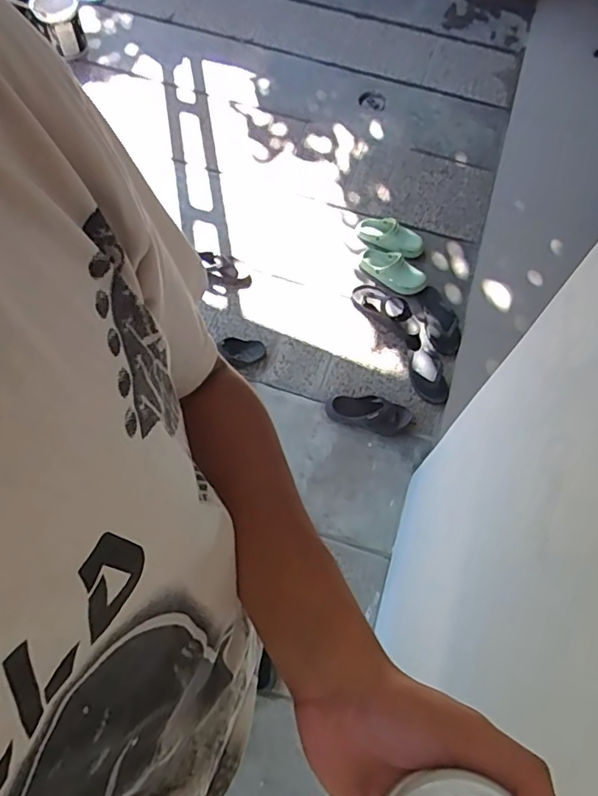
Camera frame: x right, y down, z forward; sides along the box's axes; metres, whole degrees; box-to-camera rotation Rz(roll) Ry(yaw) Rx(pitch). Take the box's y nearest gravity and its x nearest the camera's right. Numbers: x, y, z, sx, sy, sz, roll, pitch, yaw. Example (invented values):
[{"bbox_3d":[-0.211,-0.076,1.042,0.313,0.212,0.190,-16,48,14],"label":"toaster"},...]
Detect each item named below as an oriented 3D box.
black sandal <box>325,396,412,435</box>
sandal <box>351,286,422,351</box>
[{"bbox_3d":[0.220,0.041,1.703,0.265,0.074,0.113,16,64,4],"label":"black sandal"},{"bbox_3d":[0.316,-0.296,1.882,0.295,0.051,0.111,40,68,15],"label":"sandal"}]

